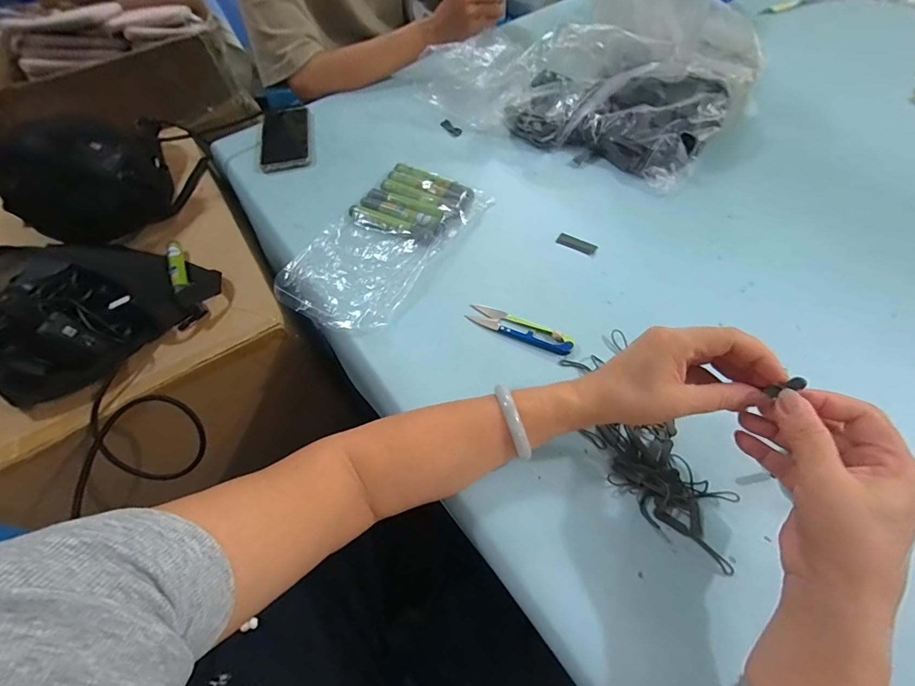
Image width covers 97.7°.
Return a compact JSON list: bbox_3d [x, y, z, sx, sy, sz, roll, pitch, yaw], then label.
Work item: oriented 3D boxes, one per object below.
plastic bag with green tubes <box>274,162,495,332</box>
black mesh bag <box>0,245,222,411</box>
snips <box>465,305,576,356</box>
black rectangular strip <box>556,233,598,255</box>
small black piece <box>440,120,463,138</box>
[{"bbox_3d":[-0.094,-0.136,0.516,0.158,0.021,0.271,28,65,19],"label":"plastic bag with green tubes"},{"bbox_3d":[-0.496,-0.057,0.503,0.243,0.079,0.298,37,68,23],"label":"black mesh bag"},{"bbox_3d":[0.068,-0.017,0.438,0.117,0.007,0.027,22,63,16],"label":"snips"},{"bbox_3d":[0.151,-0.126,0.505,0.049,0.004,0.018,26,64,18],"label":"black rectangular strip"},{"bbox_3d":[-0.010,-0.355,0.660,0.021,0.004,0.047,-29,61,-13],"label":"small black piece"}]

